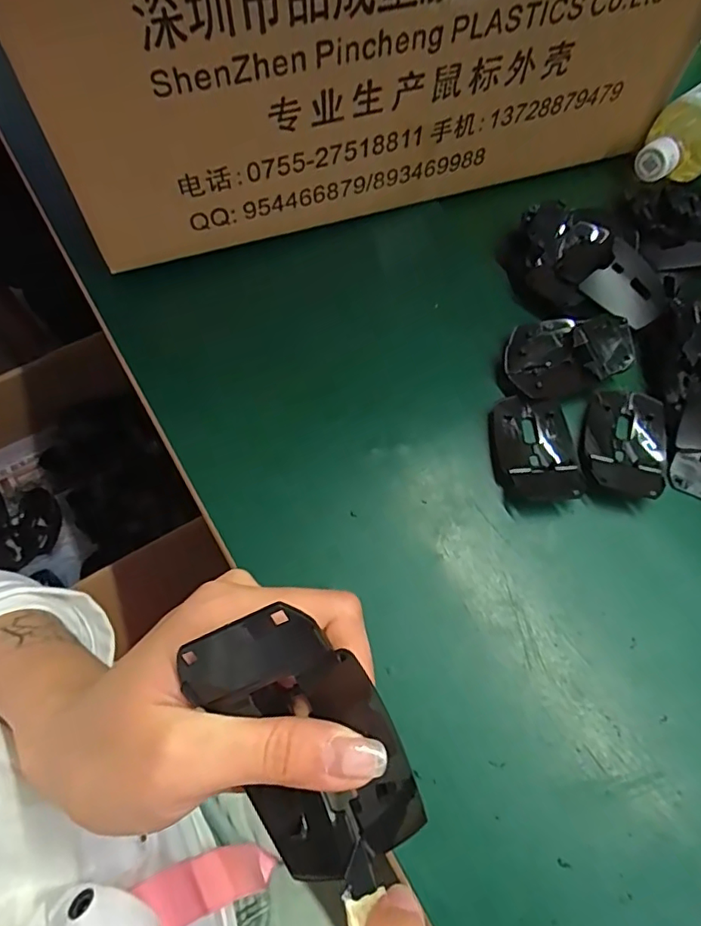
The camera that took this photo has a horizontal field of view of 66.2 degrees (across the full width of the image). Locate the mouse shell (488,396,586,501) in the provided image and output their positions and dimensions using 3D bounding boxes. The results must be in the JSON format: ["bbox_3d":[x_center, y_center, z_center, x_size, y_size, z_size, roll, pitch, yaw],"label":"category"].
[{"bbox_3d":[0.123,-0.010,0.360,0.055,0.012,0.077,1,64,0],"label":"mouse shell"}]

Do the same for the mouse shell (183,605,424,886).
[{"bbox_3d":[-0.013,0.081,0.159,0.046,0.023,0.081,-30,96,-12],"label":"mouse shell"}]

